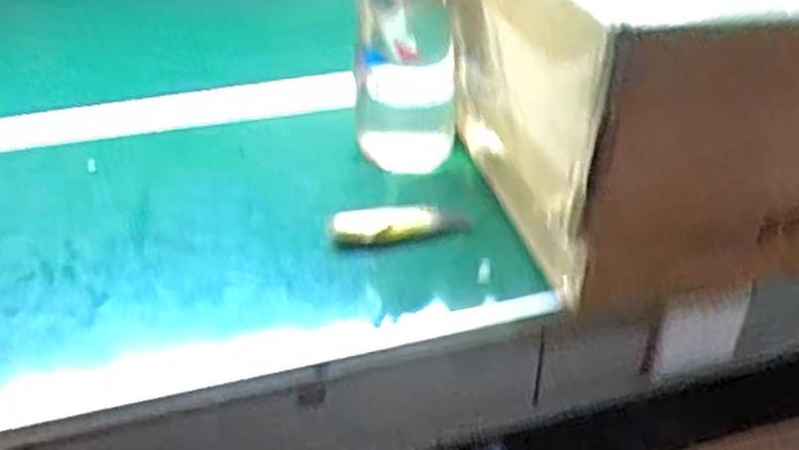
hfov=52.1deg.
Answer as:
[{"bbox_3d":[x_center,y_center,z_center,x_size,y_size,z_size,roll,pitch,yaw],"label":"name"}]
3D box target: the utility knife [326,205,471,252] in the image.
[{"bbox_3d":[-0.001,-0.001,0.630,0.102,0.014,0.033,-8,39,-11],"label":"utility knife"}]

